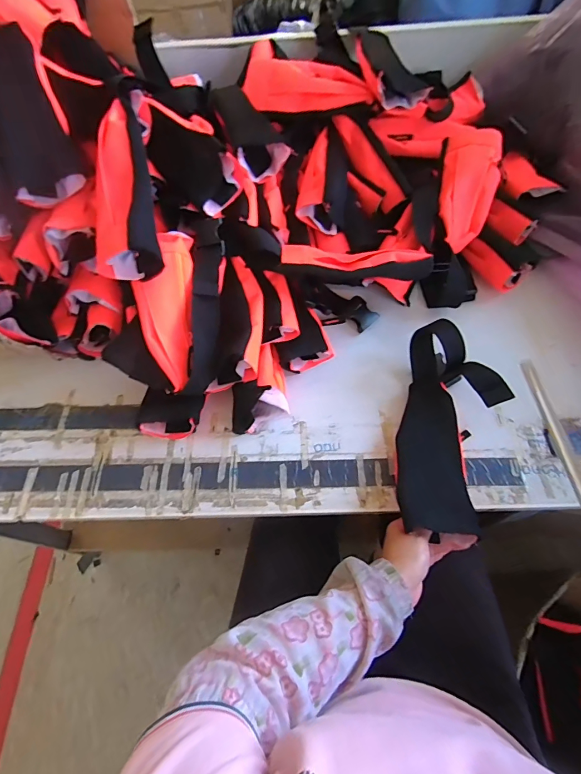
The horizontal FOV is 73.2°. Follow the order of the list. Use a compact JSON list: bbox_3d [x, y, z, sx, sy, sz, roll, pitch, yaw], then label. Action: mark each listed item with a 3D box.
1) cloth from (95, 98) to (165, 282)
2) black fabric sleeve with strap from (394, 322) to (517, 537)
[{"bbox_3d":[-0.216,-0.262,0.502,0.065,0.074,0.236,-7,85,-1],"label":"cloth"},{"bbox_3d":[0.215,0.052,0.532,0.125,0.064,0.279,12,65,9],"label":"black fabric sleeve with strap"}]

